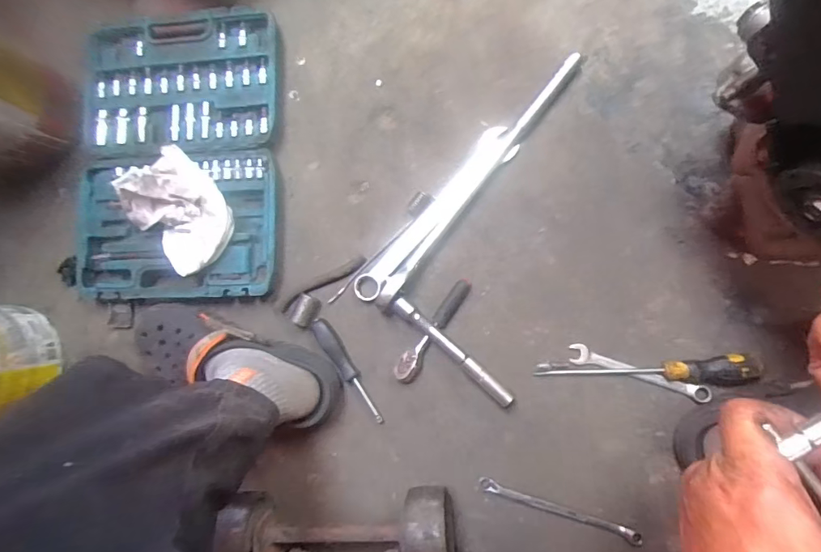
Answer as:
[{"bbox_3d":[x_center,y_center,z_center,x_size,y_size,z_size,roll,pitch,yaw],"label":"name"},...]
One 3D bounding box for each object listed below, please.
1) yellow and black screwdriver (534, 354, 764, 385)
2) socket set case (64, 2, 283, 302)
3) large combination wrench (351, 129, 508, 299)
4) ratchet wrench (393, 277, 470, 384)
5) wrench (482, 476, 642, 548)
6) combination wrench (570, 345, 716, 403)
[{"bbox_3d":[0.271,0.111,0.537,0.234,0.029,0.031,-4,84,7],"label":"yellow and black screwdriver"},{"bbox_3d":[-0.326,-0.164,0.625,0.296,0.035,0.383,-1,85,7],"label":"socket set case"},{"bbox_3d":[0.028,-0.078,0.600,0.037,0.019,0.272,41,90,9],"label":"large combination wrench"},{"bbox_3d":[0.030,0.068,0.579,0.029,0.021,0.148,37,90,9],"label":"ratchet wrench"},{"bbox_3d":[0.174,0.275,0.544,0.188,0.007,0.015,17,87,8],"label":"wrench"},{"bbox_3d":[0.269,0.114,0.549,0.158,0.010,0.023,17,87,8],"label":"combination wrench"}]

